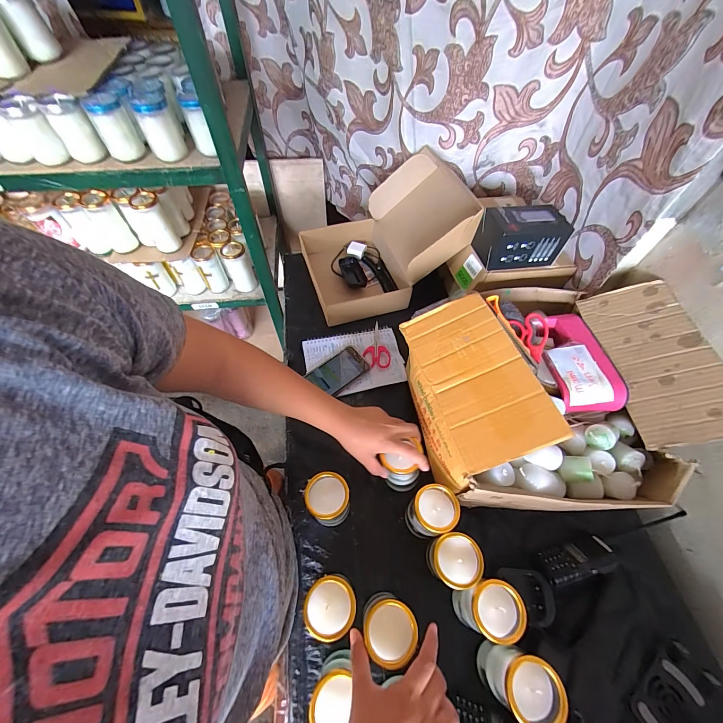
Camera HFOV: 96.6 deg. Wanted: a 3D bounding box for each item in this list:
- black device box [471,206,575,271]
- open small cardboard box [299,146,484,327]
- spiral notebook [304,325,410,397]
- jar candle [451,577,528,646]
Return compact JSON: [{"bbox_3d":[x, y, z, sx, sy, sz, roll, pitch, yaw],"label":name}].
[{"bbox_3d":[0.315,-0.243,0.642,0.154,0.100,0.090,-9,59,-8],"label":"black device box"},{"bbox_3d":[0.052,-0.296,0.780,0.374,0.218,0.307,-16,60,-12],"label":"open small cardboard box"},{"bbox_3d":[-0.016,-0.003,0.702,0.208,0.015,0.144,-9,59,-8],"label":"spiral notebook"},{"bbox_3d":[0.163,0.327,0.430,0.065,0.102,0.062,3,58,-1],"label":"jar candle"}]

